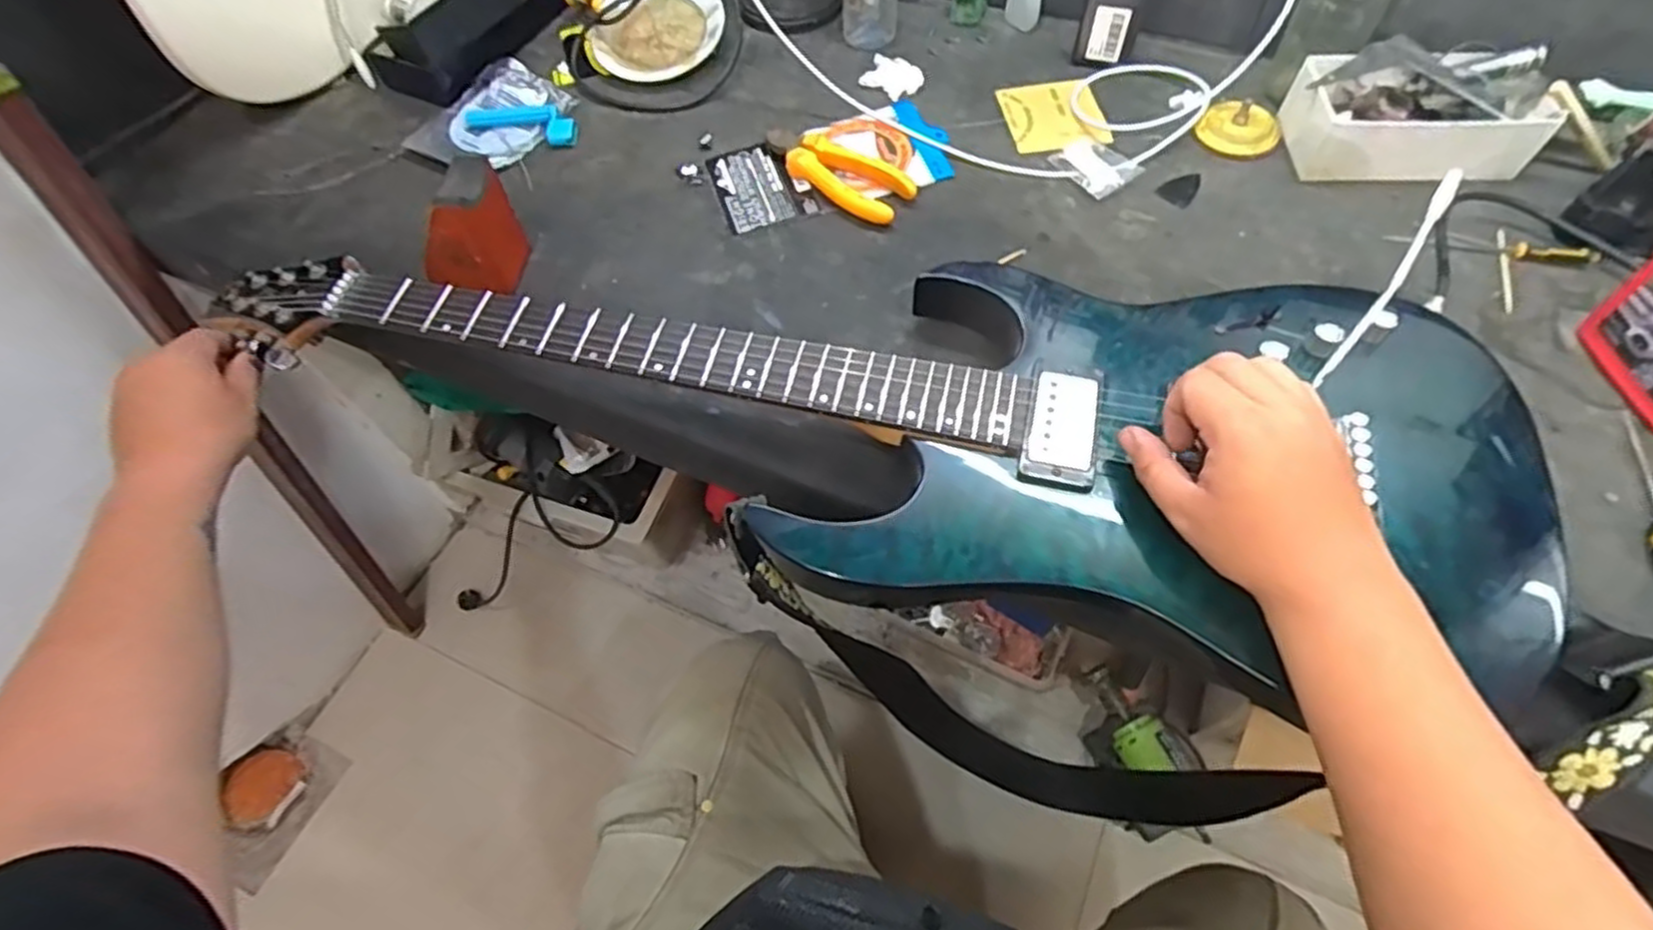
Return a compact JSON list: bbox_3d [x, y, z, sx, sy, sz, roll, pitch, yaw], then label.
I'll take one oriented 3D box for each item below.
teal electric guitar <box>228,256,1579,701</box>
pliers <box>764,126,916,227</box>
[{"bbox_3d":[-0.021,-0.051,0.523,0.904,0.053,0.263,10,62,10],"label":"teal electric guitar"},{"bbox_3d":[0.011,-0.268,0.680,0.065,0.019,0.153,-41,66,-18],"label":"pliers"}]

